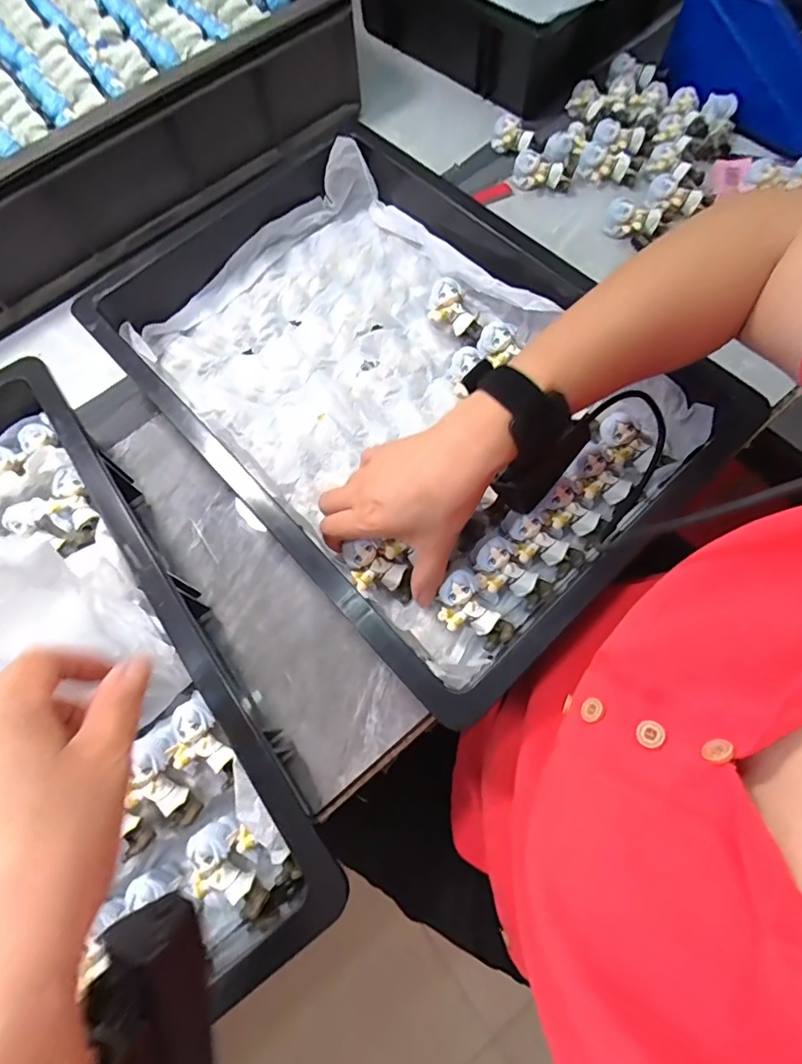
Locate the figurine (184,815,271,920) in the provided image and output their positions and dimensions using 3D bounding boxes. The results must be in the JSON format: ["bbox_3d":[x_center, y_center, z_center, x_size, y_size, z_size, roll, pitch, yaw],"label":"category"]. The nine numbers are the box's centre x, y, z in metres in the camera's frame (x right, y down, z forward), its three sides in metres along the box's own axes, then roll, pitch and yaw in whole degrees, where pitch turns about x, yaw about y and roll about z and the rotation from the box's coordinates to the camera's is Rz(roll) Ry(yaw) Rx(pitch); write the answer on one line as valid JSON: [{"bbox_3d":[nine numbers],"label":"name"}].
[{"bbox_3d":[-0.117,0.225,0.333,0.043,0.025,0.064,-38,87,-10],"label":"figurine"}]

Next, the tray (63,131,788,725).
[{"bbox_3d":[-0.005,-0.125,0.413,0.309,0.077,0.447,-42,75,-11],"label":"tray"}]

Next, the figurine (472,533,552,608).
[{"bbox_3d":[0.078,0.031,0.370,0.062,0.021,0.034,40,77,-4],"label":"figurine"}]

